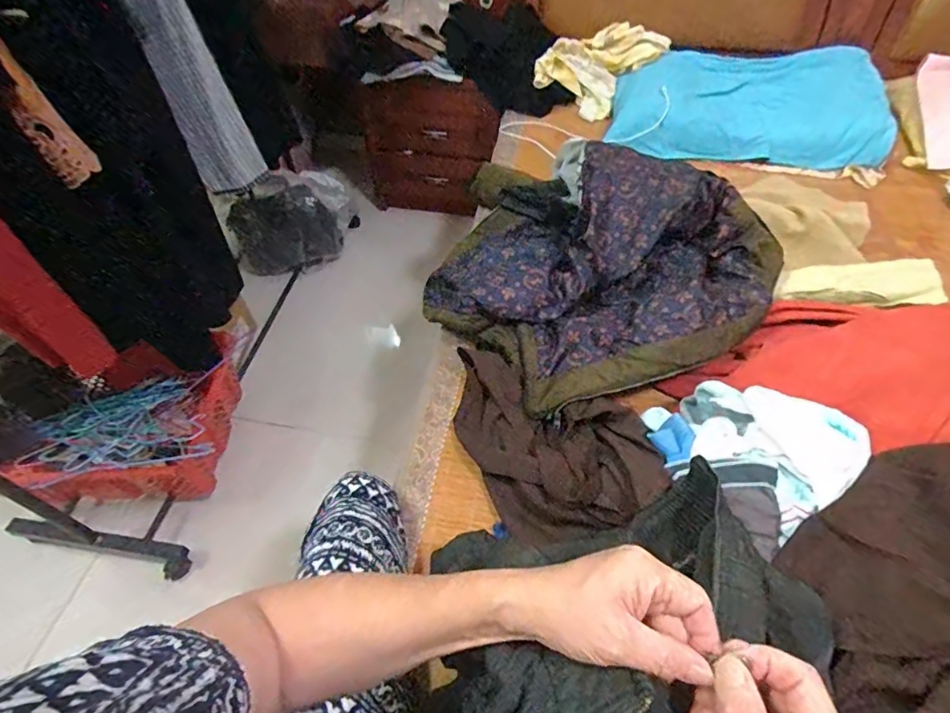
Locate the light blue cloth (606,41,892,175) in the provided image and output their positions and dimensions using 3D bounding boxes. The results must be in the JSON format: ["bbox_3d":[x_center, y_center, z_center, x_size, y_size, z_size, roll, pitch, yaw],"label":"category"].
[{"bbox_3d":[0.705,-0.662,1.359,0.669,0.135,0.351,8,52,8],"label":"light blue cloth"}]

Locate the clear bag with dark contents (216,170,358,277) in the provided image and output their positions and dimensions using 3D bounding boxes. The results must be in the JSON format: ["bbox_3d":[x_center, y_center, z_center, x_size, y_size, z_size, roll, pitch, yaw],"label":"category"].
[{"bbox_3d":[-0.589,-0.442,1.687,0.417,0.270,0.141,-26,55,-18],"label":"clear bag with dark contents"}]

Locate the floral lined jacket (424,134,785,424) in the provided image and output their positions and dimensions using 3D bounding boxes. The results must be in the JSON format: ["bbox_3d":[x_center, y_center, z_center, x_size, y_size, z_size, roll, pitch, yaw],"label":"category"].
[{"bbox_3d":[0.197,-0.188,0.905,0.501,0.191,0.528,-1,51,1],"label":"floral lined jacket"}]

